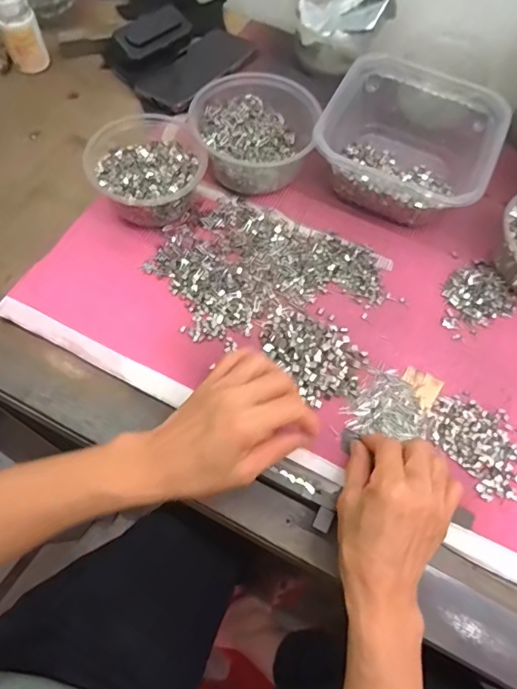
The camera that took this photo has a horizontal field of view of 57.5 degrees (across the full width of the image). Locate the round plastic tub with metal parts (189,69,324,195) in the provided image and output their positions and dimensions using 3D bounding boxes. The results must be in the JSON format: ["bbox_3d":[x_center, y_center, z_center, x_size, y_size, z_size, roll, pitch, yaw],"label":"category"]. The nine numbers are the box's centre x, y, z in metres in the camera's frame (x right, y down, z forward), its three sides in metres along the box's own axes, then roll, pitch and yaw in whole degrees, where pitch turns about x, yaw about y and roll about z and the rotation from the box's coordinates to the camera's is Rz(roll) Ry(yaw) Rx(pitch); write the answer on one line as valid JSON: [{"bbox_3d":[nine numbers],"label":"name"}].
[{"bbox_3d":[-0.003,-0.233,0.512,0.127,0.062,0.134,2,64,-3],"label":"round plastic tub with metal parts"}]

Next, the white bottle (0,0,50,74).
[{"bbox_3d":[-0.289,-0.382,0.567,0.045,0.075,0.042,-18,68,-12],"label":"white bottle"}]

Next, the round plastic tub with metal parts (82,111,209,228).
[{"bbox_3d":[-0.113,-0.177,0.487,0.110,0.055,0.115,2,64,-3],"label":"round plastic tub with metal parts"}]

